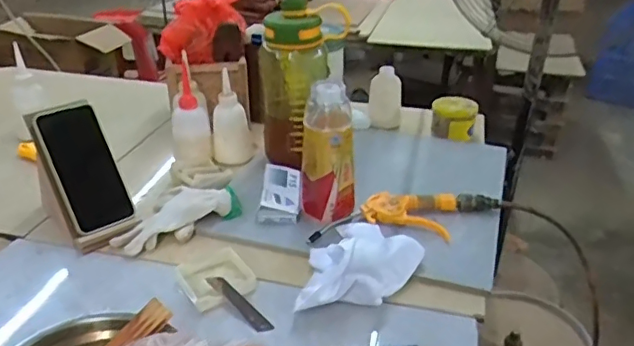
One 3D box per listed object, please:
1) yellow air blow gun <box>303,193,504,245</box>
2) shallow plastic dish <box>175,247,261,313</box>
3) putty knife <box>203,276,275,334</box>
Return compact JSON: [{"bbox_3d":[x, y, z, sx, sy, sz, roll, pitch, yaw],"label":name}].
[{"bbox_3d":[0.120,0.057,0.755,0.260,0.031,0.081,-4,28,-8],"label":"yellow air blow gun"},{"bbox_3d":[-0.119,0.123,0.665,0.081,0.012,0.091,-17,32,-28],"label":"shallow plastic dish"},{"bbox_3d":[-0.087,0.145,0.627,0.020,0.006,0.101,-28,49,-36],"label":"putty knife"}]

